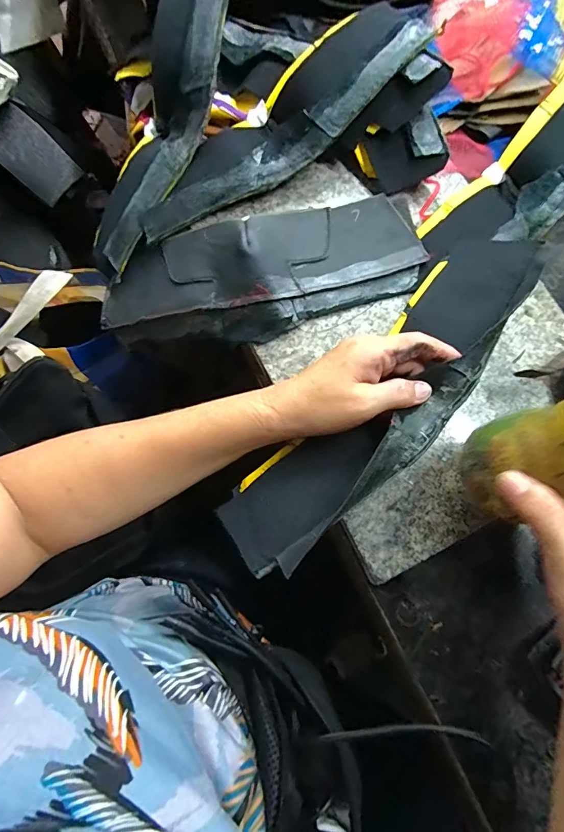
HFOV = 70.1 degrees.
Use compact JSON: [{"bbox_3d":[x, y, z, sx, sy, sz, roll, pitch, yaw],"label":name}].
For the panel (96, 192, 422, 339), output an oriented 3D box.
[{"bbox_3d":[-0.022,-0.125,0.372,0.300,0.059,0.115,-10,76,-4],"label":"panel"}]

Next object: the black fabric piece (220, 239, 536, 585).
[{"bbox_3d":[0.076,-0.018,0.309,0.320,0.027,0.093,-47,50,-10],"label":"black fabric piece"}]

